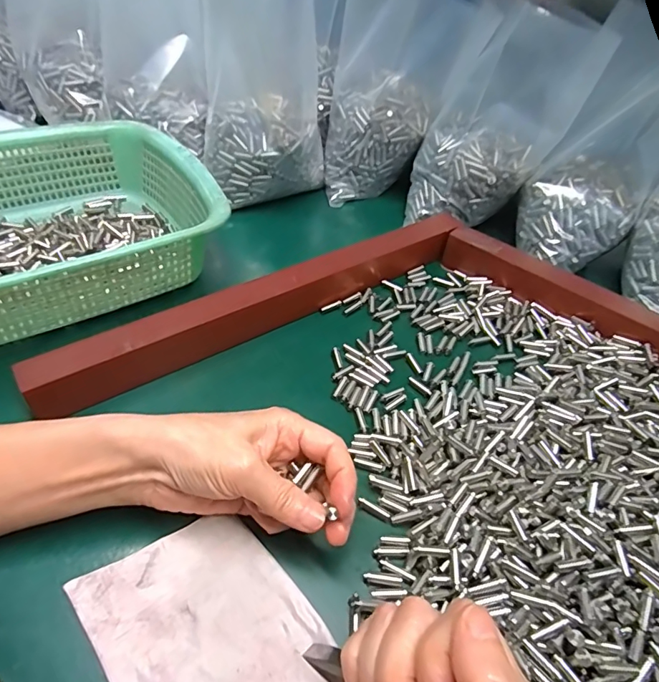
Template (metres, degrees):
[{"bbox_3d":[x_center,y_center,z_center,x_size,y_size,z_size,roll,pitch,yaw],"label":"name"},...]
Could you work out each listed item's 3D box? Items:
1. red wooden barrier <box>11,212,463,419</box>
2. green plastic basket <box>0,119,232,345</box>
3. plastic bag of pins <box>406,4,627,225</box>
[{"bbox_3d":[-0.038,-0.038,0.387,0.381,0.044,0.030,-25,55,-25],"label":"red wooden barrier"},{"bbox_3d":[-0.249,-0.096,0.384,0.288,0.085,0.220,-25,55,-25],"label":"green plastic basket"},{"bbox_3d":[0.163,-0.211,0.468,0.134,0.192,0.080,12,48,6],"label":"plastic bag of pins"}]

